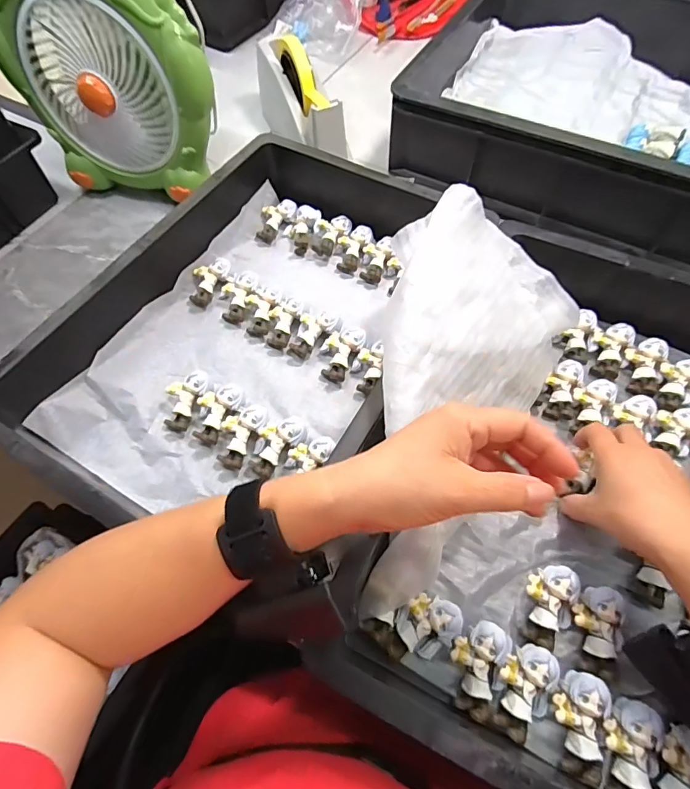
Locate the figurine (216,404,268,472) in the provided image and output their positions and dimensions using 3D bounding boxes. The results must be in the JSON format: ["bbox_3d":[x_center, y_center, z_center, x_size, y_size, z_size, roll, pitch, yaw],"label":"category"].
[{"bbox_3d":[-0.103,0.040,0.430,0.036,0.028,0.065,25,65,14],"label":"figurine"}]

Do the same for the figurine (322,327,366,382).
[{"bbox_3d":[-0.005,-0.047,0.471,0.039,0.023,0.062,30,67,16],"label":"figurine"}]

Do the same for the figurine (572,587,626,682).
[{"bbox_3d":[0.200,0.187,0.349,0.034,0.023,0.064,11,63,8],"label":"figurine"}]

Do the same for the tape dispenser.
[{"bbox_3d":[-0.067,-0.423,0.631,0.064,0.123,0.208,-26,64,-12],"label":"tape dispenser"}]

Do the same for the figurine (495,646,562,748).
[{"bbox_3d":[0.135,0.223,0.329,0.038,0.023,0.062,15,63,10],"label":"figurine"}]

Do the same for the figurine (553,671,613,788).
[{"bbox_3d":[0.171,0.239,0.320,0.038,0.022,0.065,23,65,13],"label":"figurine"}]

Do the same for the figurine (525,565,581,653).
[{"bbox_3d":[0.167,0.172,0.357,0.038,0.020,0.063,16,64,10],"label":"figurine"}]

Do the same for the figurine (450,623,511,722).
[{"bbox_3d":[0.099,0.203,0.327,0.039,0.025,0.061,23,65,13],"label":"figurine"}]

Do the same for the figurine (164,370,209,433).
[{"bbox_3d":[-0.163,0.005,0.442,0.032,0.015,0.064,20,86,12],"label":"figurine"}]

